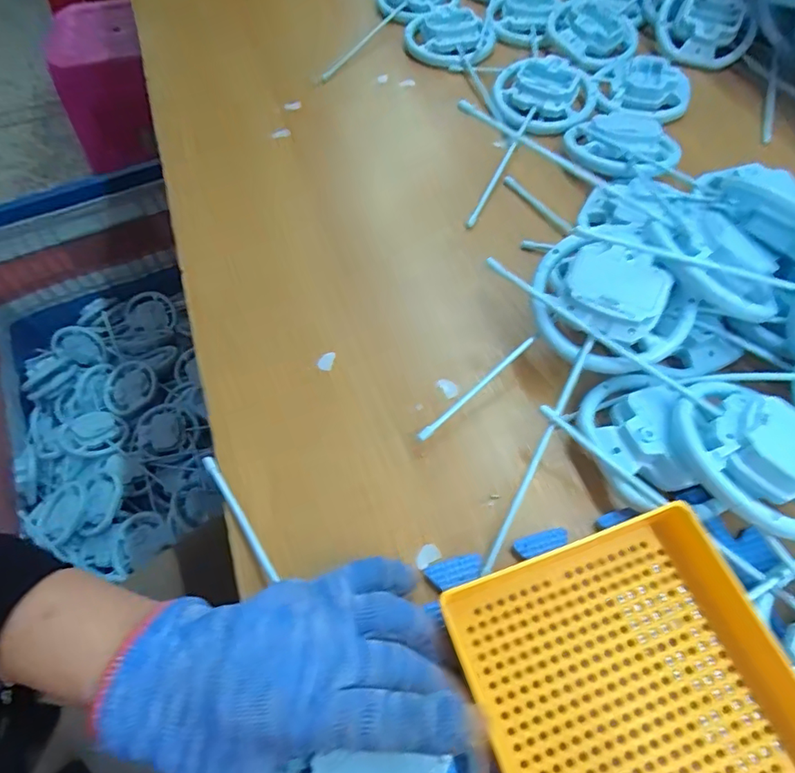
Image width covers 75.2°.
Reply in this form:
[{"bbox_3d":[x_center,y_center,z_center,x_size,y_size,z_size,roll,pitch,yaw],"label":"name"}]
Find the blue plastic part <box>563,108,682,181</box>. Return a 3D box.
[{"bbox_3d":[0.222,-0.238,0.499,0.101,0.020,0.100,-1,60,1],"label":"blue plastic part"}]

